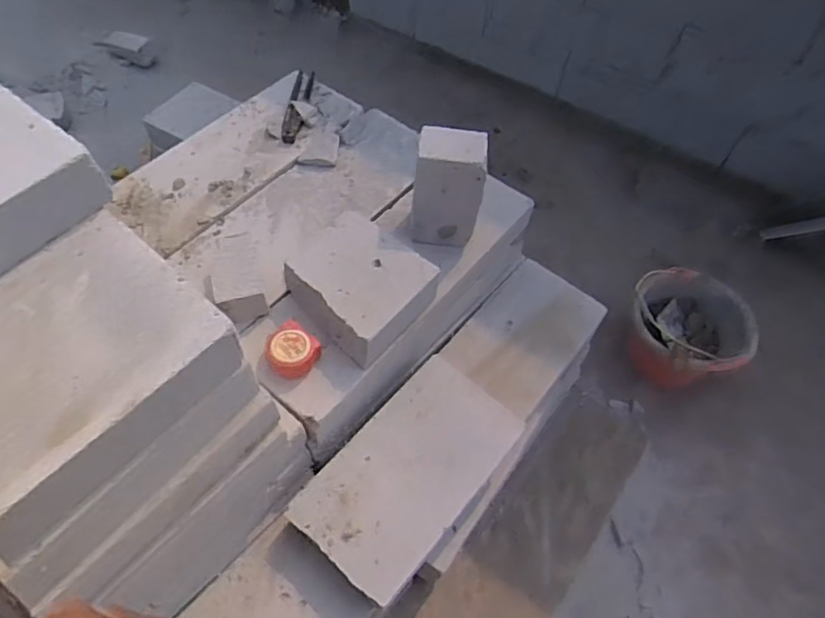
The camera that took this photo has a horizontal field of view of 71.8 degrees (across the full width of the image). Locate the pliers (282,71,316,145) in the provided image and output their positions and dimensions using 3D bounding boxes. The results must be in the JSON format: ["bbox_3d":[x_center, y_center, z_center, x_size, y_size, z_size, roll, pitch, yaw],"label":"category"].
[{"bbox_3d":[-0.237,-0.425,1.184,0.040,0.019,0.220,5,57,0],"label":"pliers"}]

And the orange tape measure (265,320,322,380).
[{"bbox_3d":[-0.184,0.064,0.866,0.072,0.038,0.073,35,62,17],"label":"orange tape measure"}]

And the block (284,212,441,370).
[{"bbox_3d":[-0.090,-0.040,0.915,0.201,0.070,0.187,34,62,17],"label":"block"}]

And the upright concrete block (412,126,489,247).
[{"bbox_3d":[0.059,-0.205,0.953,0.105,0.193,0.088,4,57,0],"label":"upright concrete block"}]

